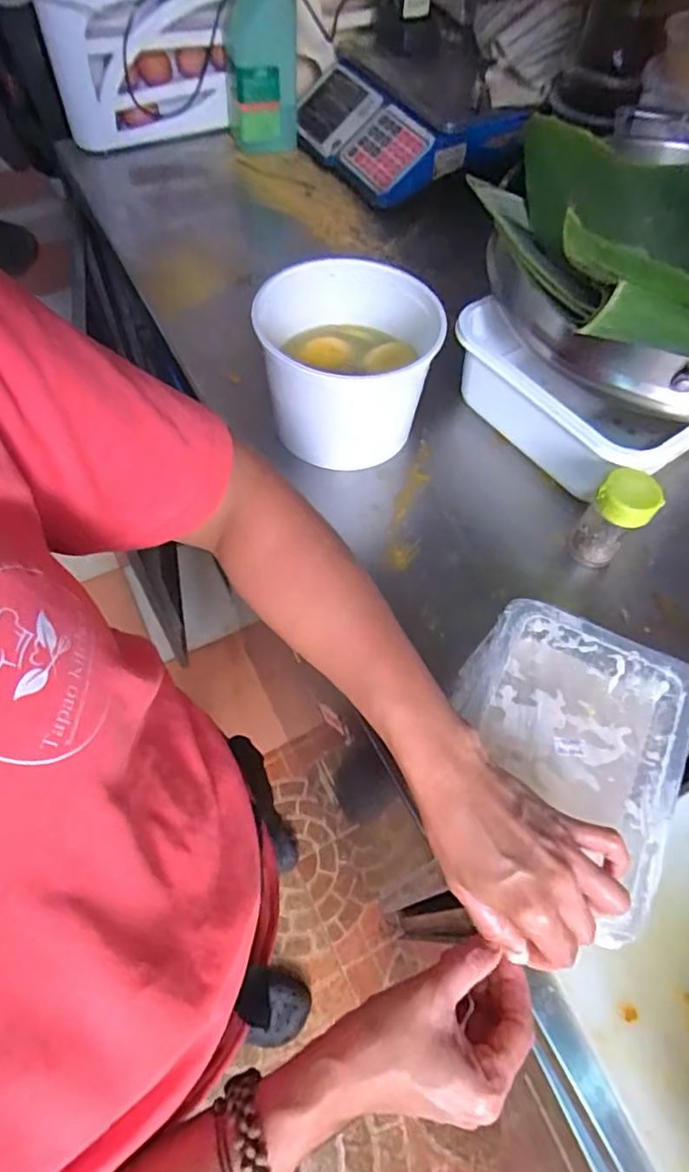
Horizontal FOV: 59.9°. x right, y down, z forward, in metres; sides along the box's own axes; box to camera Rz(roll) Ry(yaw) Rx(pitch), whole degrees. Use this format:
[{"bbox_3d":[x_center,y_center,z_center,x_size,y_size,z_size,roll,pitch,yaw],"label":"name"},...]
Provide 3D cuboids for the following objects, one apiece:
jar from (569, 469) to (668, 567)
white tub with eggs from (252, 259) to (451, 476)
[{"bbox_3d":[0.227,-0.055,0.504,0.045,0.085,0.051,32,64,15],"label":"jar"},{"bbox_3d":[0.000,-0.203,0.549,0.149,0.107,0.153,1,60,-1],"label":"white tub with eggs"}]

